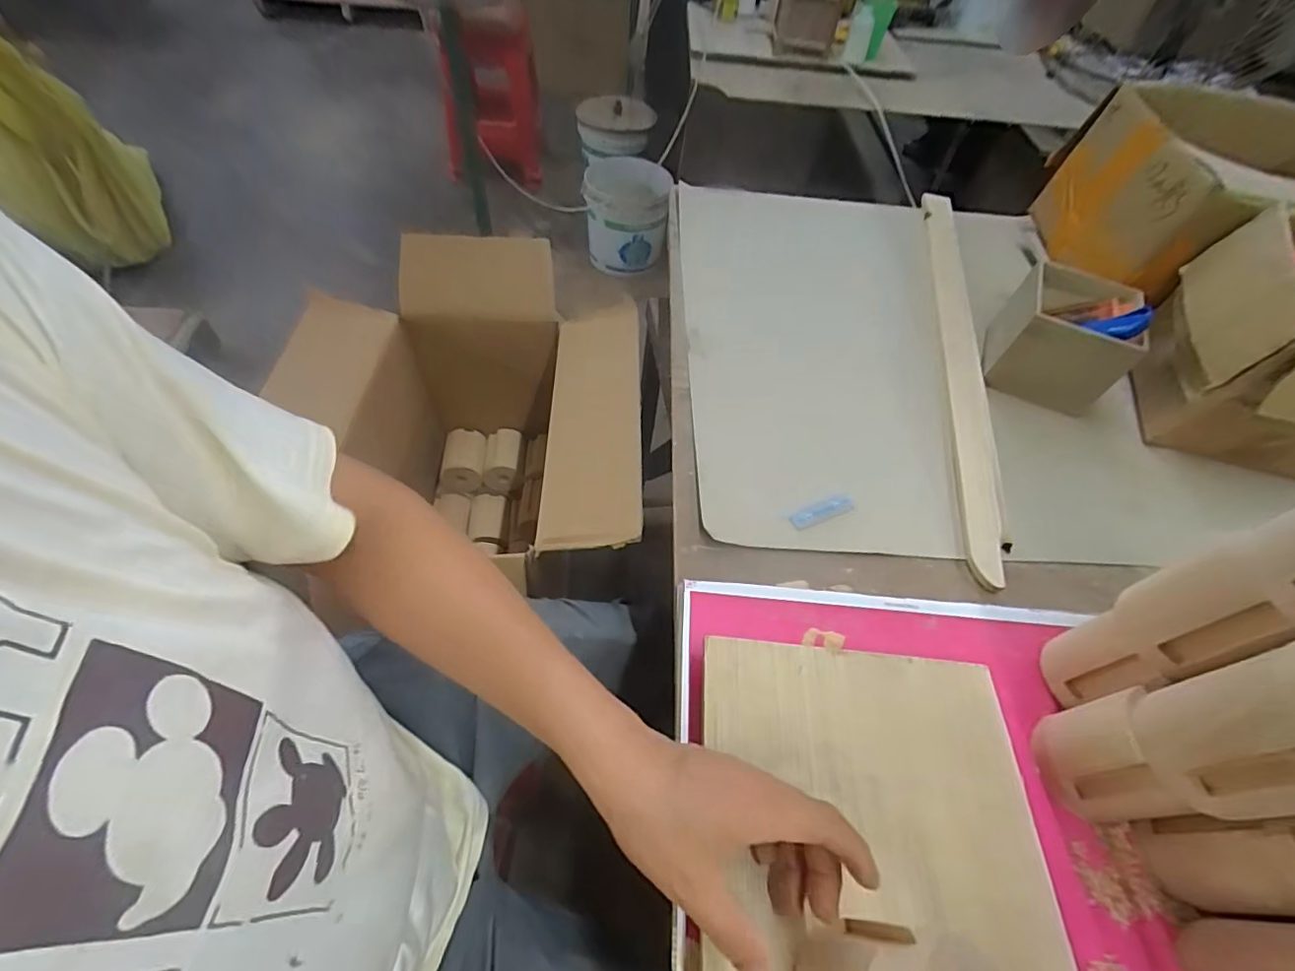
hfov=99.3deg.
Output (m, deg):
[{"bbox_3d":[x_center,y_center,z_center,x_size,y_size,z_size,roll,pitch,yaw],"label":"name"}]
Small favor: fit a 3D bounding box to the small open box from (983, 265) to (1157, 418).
[{"bbox_3d":[0.524,-0.191,0.702,0.125,0.118,0.129,21,55,9],"label":"small open box"}]

